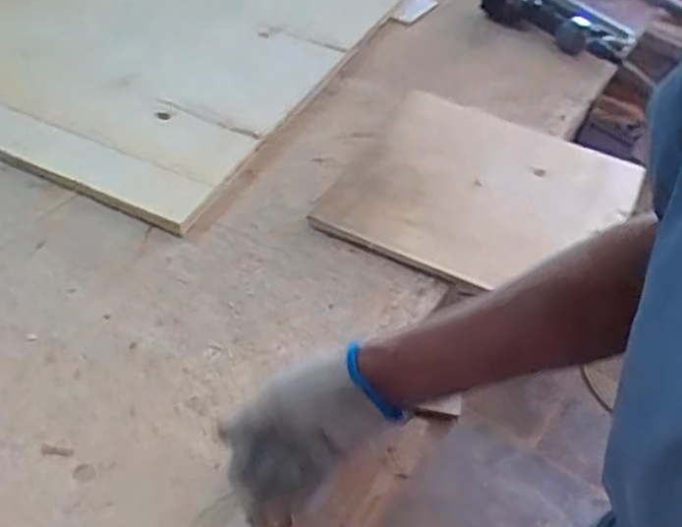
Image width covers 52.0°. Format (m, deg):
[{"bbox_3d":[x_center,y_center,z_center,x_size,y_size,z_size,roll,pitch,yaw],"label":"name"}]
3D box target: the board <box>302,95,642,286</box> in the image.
[{"bbox_3d":[0.181,-0.092,0.872,0.331,0.022,0.321,21,47,14],"label":"board"}]

